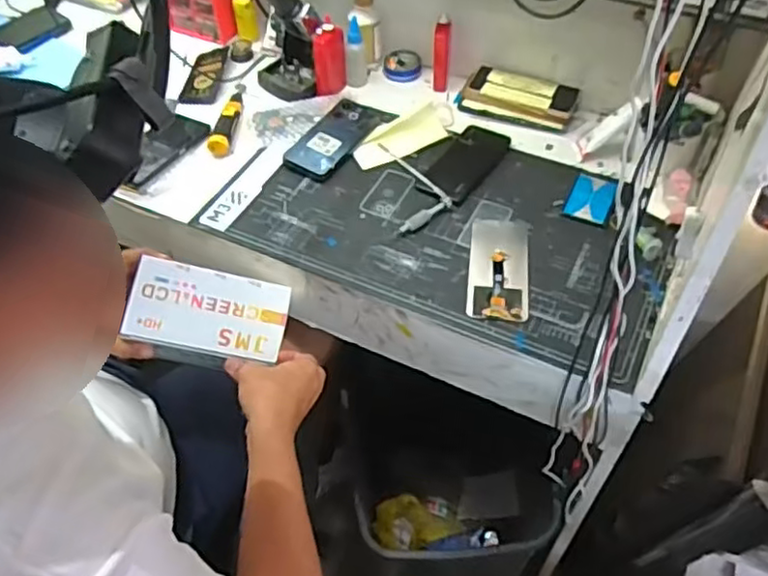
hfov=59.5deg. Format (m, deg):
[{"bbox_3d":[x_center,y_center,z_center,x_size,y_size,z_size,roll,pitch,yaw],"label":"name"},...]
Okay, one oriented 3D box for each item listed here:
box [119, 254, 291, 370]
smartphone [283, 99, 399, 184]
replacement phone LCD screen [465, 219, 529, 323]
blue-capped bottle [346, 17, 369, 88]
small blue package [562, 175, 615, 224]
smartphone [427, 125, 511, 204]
[{"bbox_3d":[-0.202,0.036,0.784,0.166,0.029,0.108,12,81,-11],"label":"box"},{"bbox_3d":[-0.066,-0.223,0.986,0.082,0.014,0.170,32,62,11],"label":"smartphone"},{"bbox_3d":[0.142,-0.040,0.816,0.073,0.059,0.156,5,51,6],"label":"replacement phone LCD screen"},{"bbox_3d":[-0.045,-0.369,1.046,0.030,0.094,0.036,1,51,3],"label":"blue-capped bottle"},{"bbox_3d":[0.280,-0.123,0.901,0.054,0.012,0.083,18,53,16],"label":"small blue package"},{"bbox_3d":[0.118,-0.183,0.951,0.072,0.011,0.159,27,56,22],"label":"smartphone"}]

